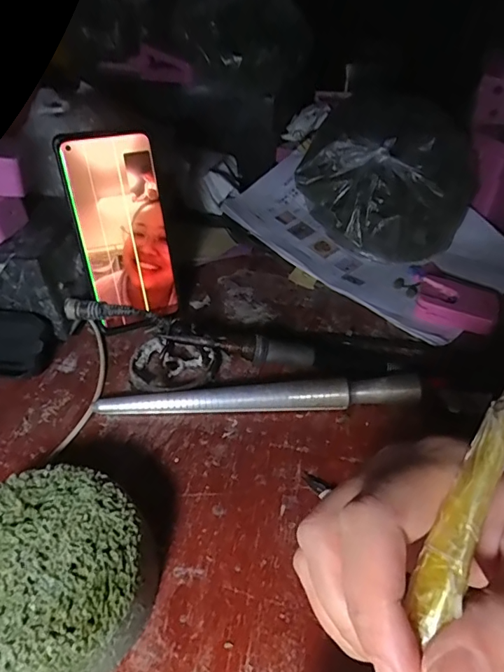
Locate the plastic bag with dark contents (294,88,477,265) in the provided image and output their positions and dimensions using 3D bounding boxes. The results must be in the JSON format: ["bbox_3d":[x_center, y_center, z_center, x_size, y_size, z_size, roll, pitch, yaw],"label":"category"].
[{"bbox_3d":[0.156,-0.184,0.535,0.175,0.136,0.195,17,44,14],"label":"plastic bag with dark contents"}]

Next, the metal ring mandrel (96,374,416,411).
[{"bbox_3d":[0.008,0.045,0.353,0.240,0.025,0.020,-1,43,-5],"label":"metal ring mandrel"}]

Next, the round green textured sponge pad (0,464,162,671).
[{"bbox_3d":[-0.105,0.124,0.243,0.102,0.044,0.099,2,42,-2],"label":"round green textured sponge pad"}]

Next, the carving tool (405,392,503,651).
[{"bbox_3d":[0.062,0.058,0.143,0.010,0.017,0.139,22,85,20],"label":"carving tool"}]

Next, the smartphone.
[{"bbox_3d":[-0.106,-0.084,0.388,0.071,0.155,0.005,-15,26,-17],"label":"smartphone"}]

